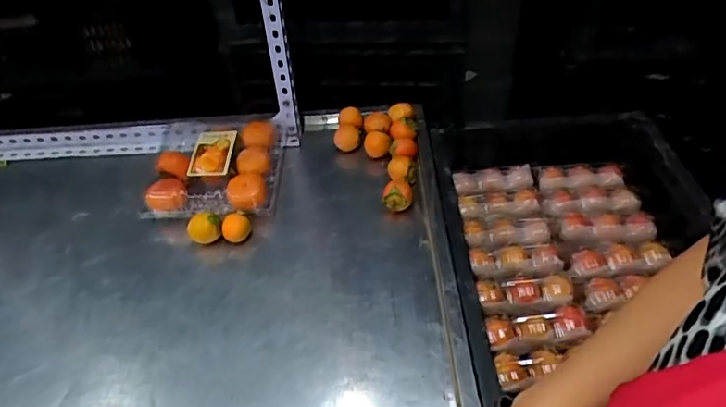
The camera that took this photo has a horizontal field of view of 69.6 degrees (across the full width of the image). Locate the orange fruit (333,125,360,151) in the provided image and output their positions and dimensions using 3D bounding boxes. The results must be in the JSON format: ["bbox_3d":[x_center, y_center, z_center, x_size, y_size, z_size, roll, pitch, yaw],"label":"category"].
[{"bbox_3d":[-0.027,-0.106,0.865,0.042,0.044,0.033,-6,46,-1],"label":"orange fruit"}]

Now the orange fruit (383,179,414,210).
[{"bbox_3d":[0.051,-0.009,0.768,0.043,0.046,0.043,1,47,6],"label":"orange fruit"}]

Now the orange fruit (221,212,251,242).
[{"bbox_3d":[-0.180,0.036,0.746,0.039,0.035,0.032,-17,47,-11],"label":"orange fruit"}]

